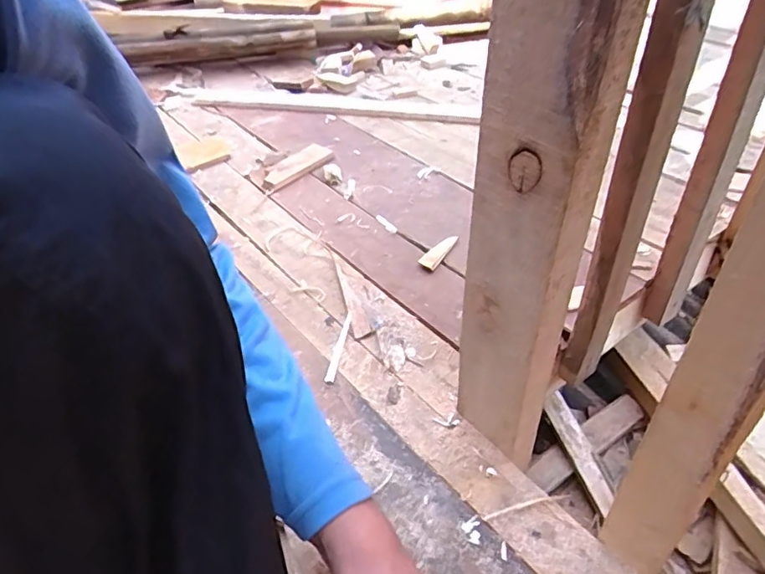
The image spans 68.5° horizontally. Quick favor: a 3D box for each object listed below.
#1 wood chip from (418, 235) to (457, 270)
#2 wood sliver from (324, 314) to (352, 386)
[{"bbox_3d":[0.093,-0.057,0.904,0.031,0.011,0.086,24,48,29],"label":"wood chip"},{"bbox_3d":[-0.058,0.081,0.767,0.015,0.009,0.123,5,41,11],"label":"wood sliver"}]

